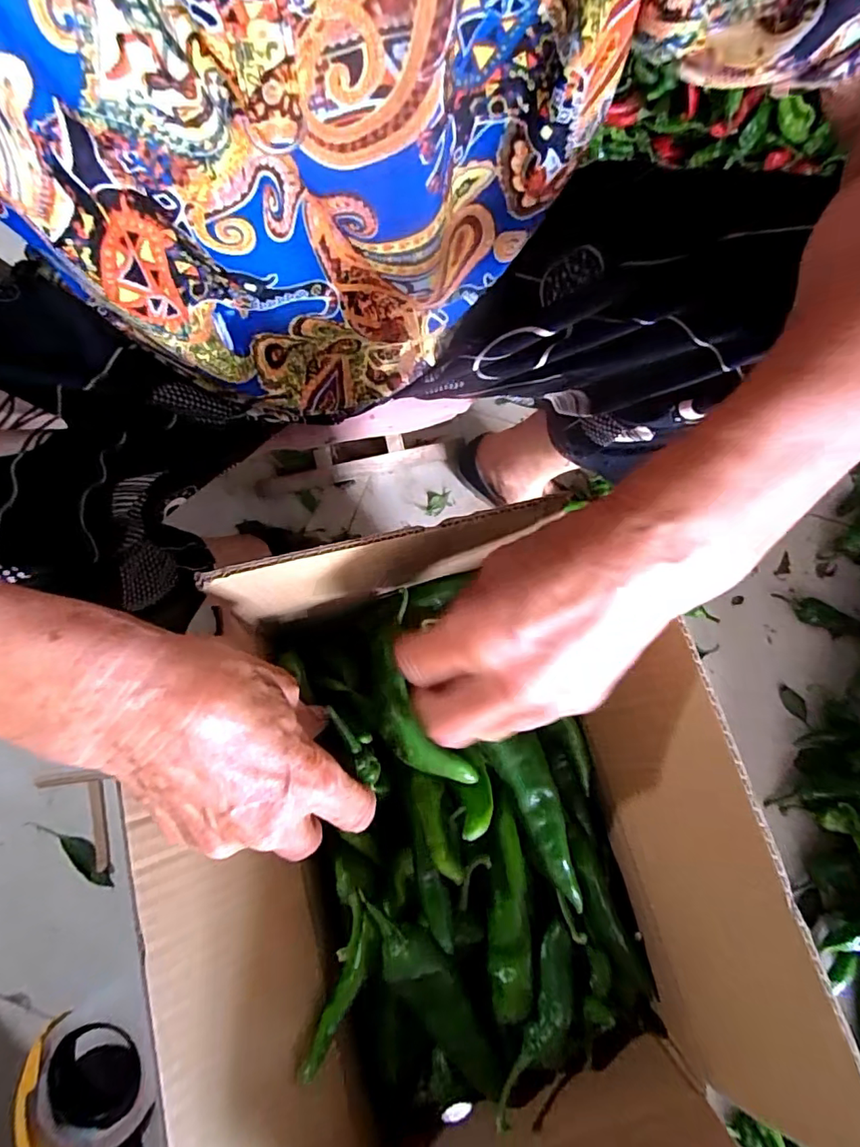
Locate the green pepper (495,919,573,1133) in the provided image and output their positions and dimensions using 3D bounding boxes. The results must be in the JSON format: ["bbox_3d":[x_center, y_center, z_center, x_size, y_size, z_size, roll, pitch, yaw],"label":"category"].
[{"bbox_3d":[0.061,0.239,0.282,0.023,0.022,0.088,23,74,6],"label":"green pepper"}]

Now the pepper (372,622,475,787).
[{"bbox_3d":[-0.013,0.073,0.288,0.031,0.016,0.095,-29,63,-6],"label":"pepper"}]

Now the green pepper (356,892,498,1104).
[{"bbox_3d":[0.002,0.223,0.279,0.032,0.024,0.118,-29,96,-6],"label":"green pepper"}]

